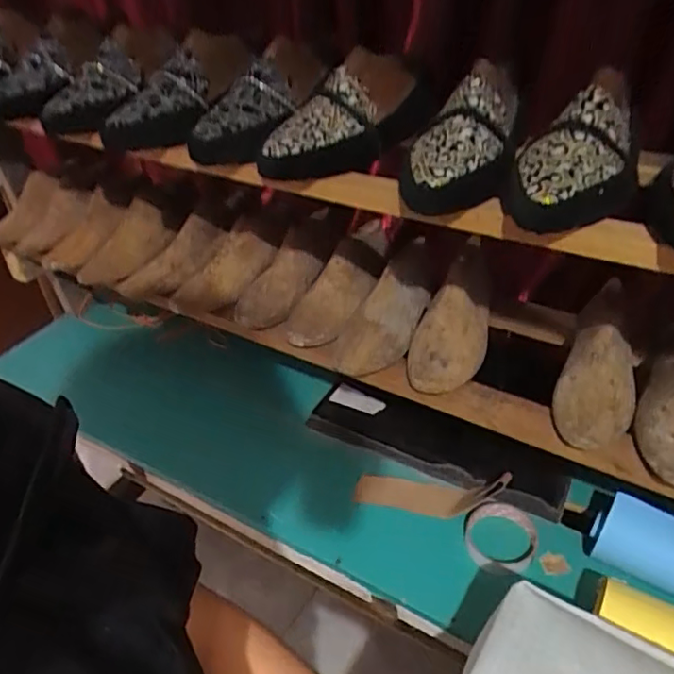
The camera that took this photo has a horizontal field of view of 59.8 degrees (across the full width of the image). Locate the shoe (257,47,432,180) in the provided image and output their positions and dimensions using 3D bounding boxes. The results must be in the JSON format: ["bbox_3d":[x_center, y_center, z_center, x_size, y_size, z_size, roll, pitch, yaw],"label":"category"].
[{"bbox_3d":[0.021,-0.209,0.546,0.091,0.072,0.221,18,45,24],"label":"shoe"}]

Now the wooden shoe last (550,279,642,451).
[{"bbox_3d":[0.273,0.024,0.597,0.073,0.080,0.210,17,44,23],"label":"wooden shoe last"}]

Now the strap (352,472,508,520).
[{"bbox_3d":[0.118,0.200,0.758,0.194,0.052,0.048,5,41,10],"label":"strap"}]

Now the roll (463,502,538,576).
[{"bbox_3d":[0.193,0.236,0.692,0.082,0.014,0.086,-2,40,2],"label":"roll"}]

